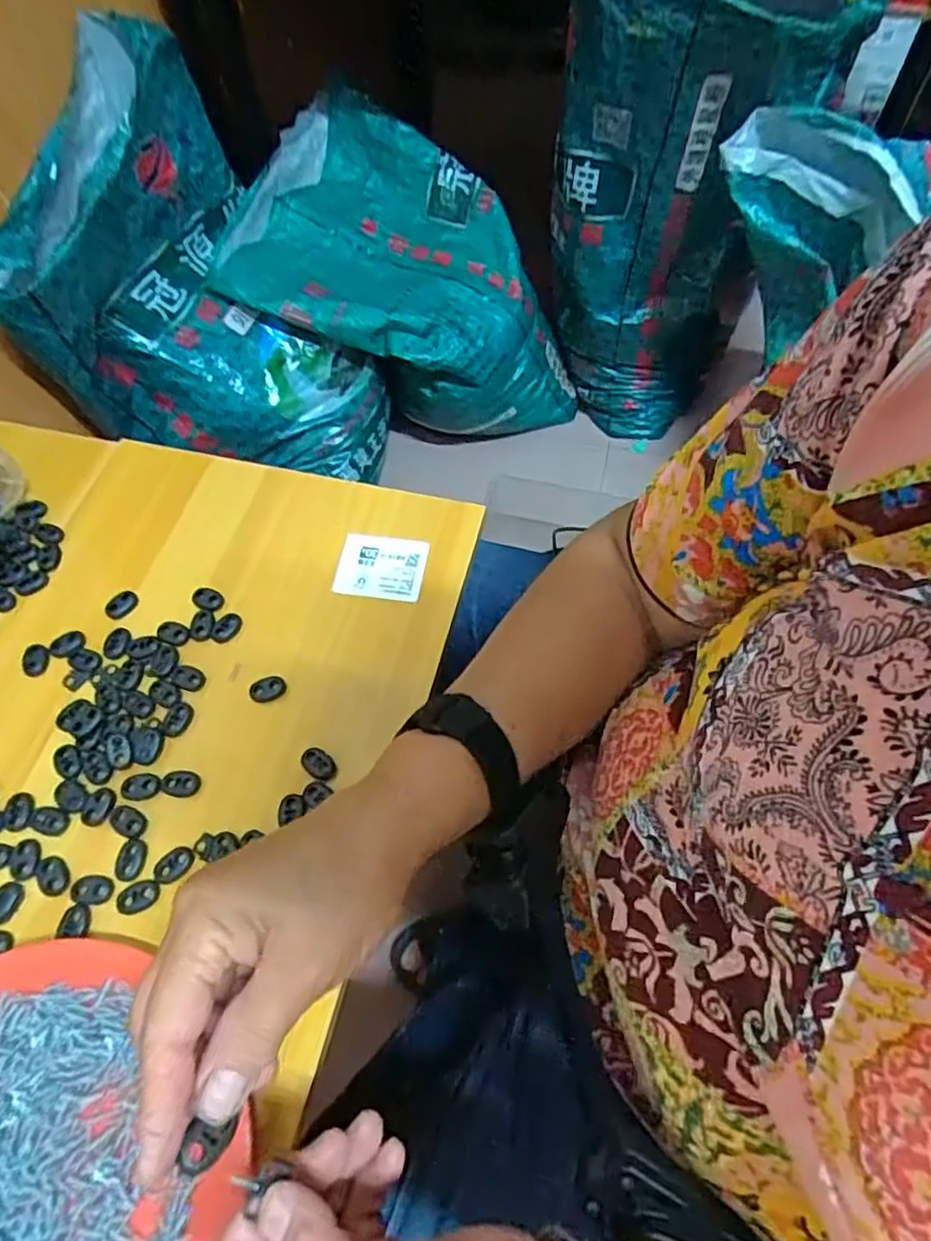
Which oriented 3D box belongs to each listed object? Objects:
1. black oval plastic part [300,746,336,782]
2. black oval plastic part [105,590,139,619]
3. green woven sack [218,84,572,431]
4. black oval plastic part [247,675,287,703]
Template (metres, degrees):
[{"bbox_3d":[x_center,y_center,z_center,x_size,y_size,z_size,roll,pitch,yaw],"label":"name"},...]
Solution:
[{"bbox_3d":[-0.086,0.084,0.387,0.023,0.004,0.015,36,64,21],"label":"black oval plastic part"},{"bbox_3d":[-0.230,-0.011,0.443,0.014,0.004,0.022,34,63,20],"label":"black oval plastic part"},{"bbox_3d":[-0.076,-0.515,1.054,0.516,0.345,0.337,3,57,1],"label":"green woven sack"},{"bbox_3d":[-0.123,0.042,0.412,0.023,0.004,0.016,-18,59,-12],"label":"black oval plastic part"}]

